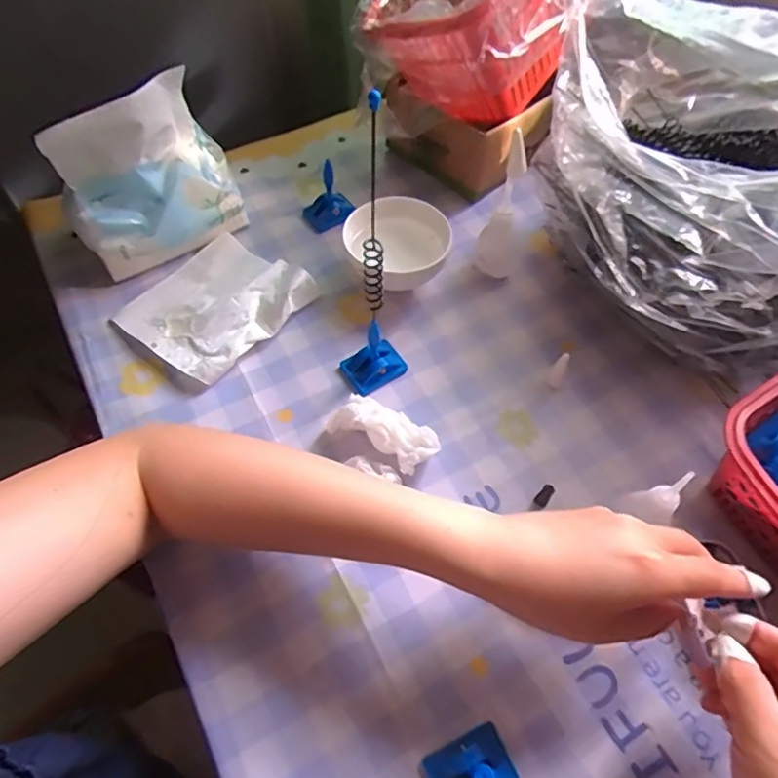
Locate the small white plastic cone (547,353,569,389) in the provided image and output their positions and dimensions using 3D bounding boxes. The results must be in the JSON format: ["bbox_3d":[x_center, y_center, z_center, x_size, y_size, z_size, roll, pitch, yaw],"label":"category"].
[{"bbox_3d":[0.129,-0.014,0.425,0.012,0.033,0.011,26,62,16],"label":"small white plastic cone"}]

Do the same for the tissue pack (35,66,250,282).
[{"bbox_3d":[-0.197,-0.172,0.451,0.131,0.116,0.064,-29,62,-15],"label":"tissue pack"}]

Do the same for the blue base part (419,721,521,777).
[{"bbox_3d":[0.044,0.208,0.300,0.048,0.012,0.036,-23,61,-13],"label":"blue base part"}]

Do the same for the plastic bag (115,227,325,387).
[{"bbox_3d":[-0.144,-0.072,0.458,0.120,0.031,0.123,31,64,18],"label":"plastic bag"}]

